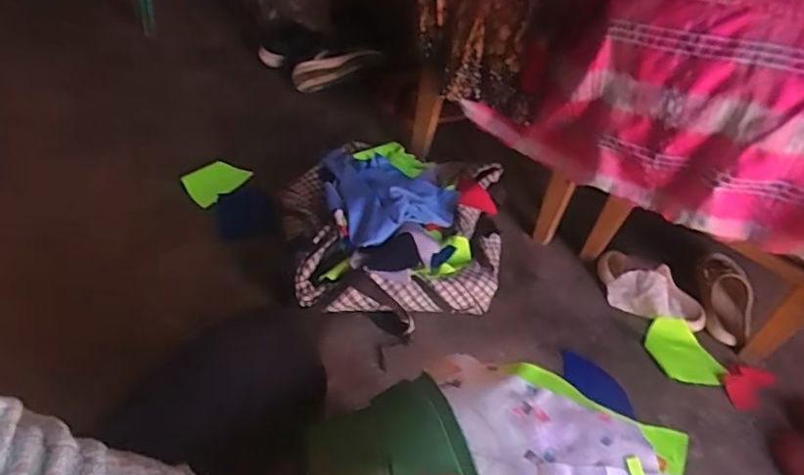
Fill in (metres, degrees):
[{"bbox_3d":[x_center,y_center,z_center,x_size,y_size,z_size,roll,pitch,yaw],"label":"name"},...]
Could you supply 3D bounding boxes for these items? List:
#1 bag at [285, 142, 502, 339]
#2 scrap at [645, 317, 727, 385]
[{"bbox_3d":[-0.016,-0.025,1.200,0.447,0.149,0.452,-4,49,-10],"label":"bag"},{"bbox_3d":[0.556,0.233,1.121,0.096,0.010,0.151,-30,68,-4],"label":"scrap"}]

